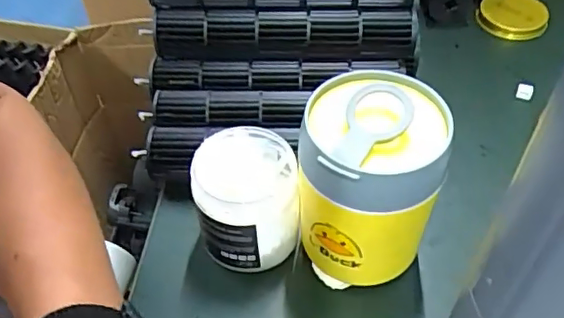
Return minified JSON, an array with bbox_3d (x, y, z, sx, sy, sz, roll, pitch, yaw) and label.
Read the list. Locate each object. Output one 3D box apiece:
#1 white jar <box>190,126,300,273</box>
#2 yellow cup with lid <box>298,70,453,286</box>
[{"bbox_3d":[-0.022,0.032,0.410,0.068,0.087,0.071,-1,49,1],"label":"white jar"},{"bbox_3d":[0.060,0.023,0.380,0.083,0.139,0.082,-1,49,1],"label":"yellow cup with lid"}]

